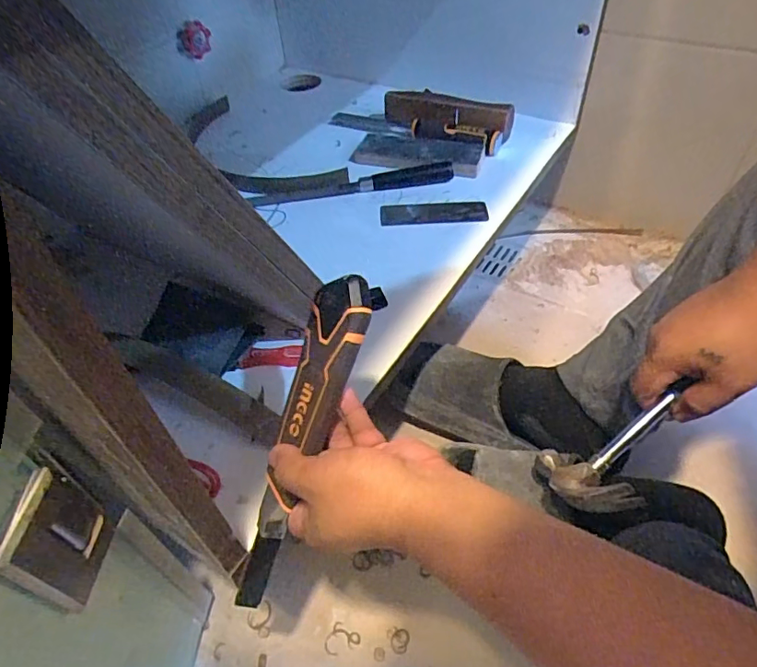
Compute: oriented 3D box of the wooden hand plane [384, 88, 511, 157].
[{"bbox_3d":[0.097,-0.319,0.783,0.198,0.043,0.077,24,53,23],"label":"wooden hand plane"}]

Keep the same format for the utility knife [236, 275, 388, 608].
[{"bbox_3d":[-0.059,0.082,0.375,0.044,0.252,0.021,24,11,23],"label":"utility knife"}]

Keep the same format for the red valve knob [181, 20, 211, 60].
[{"bbox_3d":[-0.286,-0.464,0.829,0.014,0.054,0.046,35,59,30],"label":"red valve knob"}]

